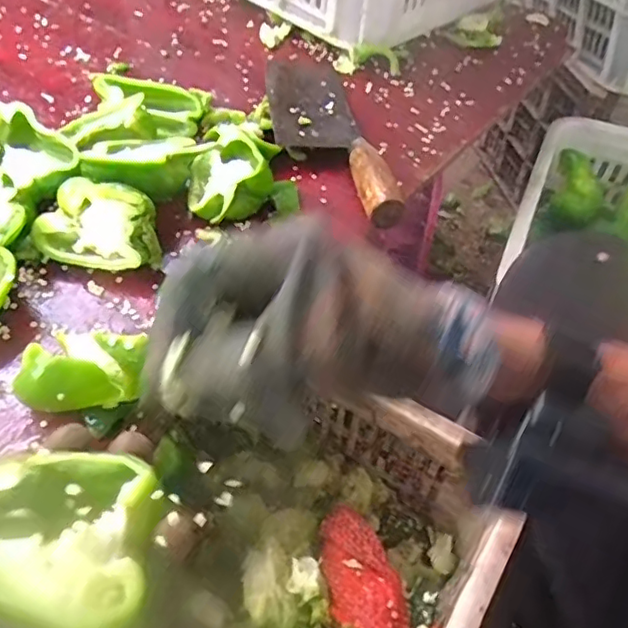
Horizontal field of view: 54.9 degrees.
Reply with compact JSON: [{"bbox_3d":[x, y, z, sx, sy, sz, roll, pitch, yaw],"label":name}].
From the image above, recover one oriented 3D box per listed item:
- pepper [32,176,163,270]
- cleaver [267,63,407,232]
[{"bbox_3d":[-0.156,-0.066,0.448,0.088,0.030,0.062,12,96,11],"label":"pepper"},{"bbox_3d":[0.005,-0.176,0.553,0.082,0.029,0.267,-8,51,-10],"label":"cleaver"}]

